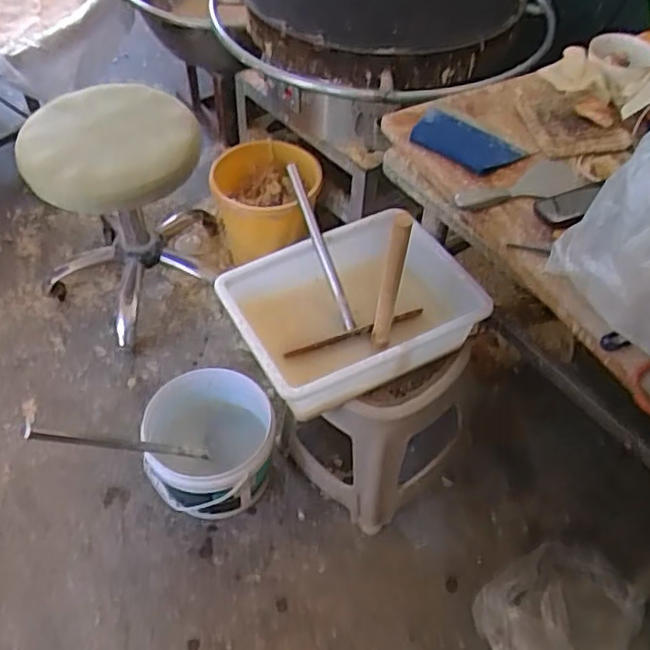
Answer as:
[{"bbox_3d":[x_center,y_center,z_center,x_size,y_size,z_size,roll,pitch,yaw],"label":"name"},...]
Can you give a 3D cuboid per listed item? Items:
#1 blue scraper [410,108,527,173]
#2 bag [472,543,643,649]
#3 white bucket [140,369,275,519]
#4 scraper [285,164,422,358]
[{"bbox_3d":[0.216,-0.282,1.029,0.165,0.014,0.086,30,59,14],"label":"blue scraper"},{"bbox_3d":[0.385,0.474,1.062,0.239,0.079,0.227,-27,56,-22],"label":"bag"},{"bbox_3d":[-0.211,0.229,1.229,0.225,0.186,0.225,1,50,-1],"label":"white bucket"},{"bbox_3d":[-0.005,-0.122,1.081,0.224,0.061,0.305,-19,87,-16],"label":"scraper"}]

